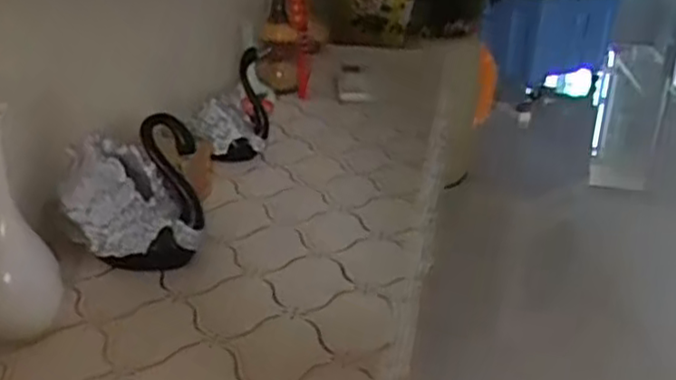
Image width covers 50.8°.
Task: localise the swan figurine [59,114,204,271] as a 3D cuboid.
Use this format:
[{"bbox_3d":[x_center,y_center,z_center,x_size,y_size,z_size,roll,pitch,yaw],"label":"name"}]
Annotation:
[{"bbox_3d":[-0.185,0.003,0.646,0.117,0.137,0.052,0,24,-4],"label":"swan figurine"}]

